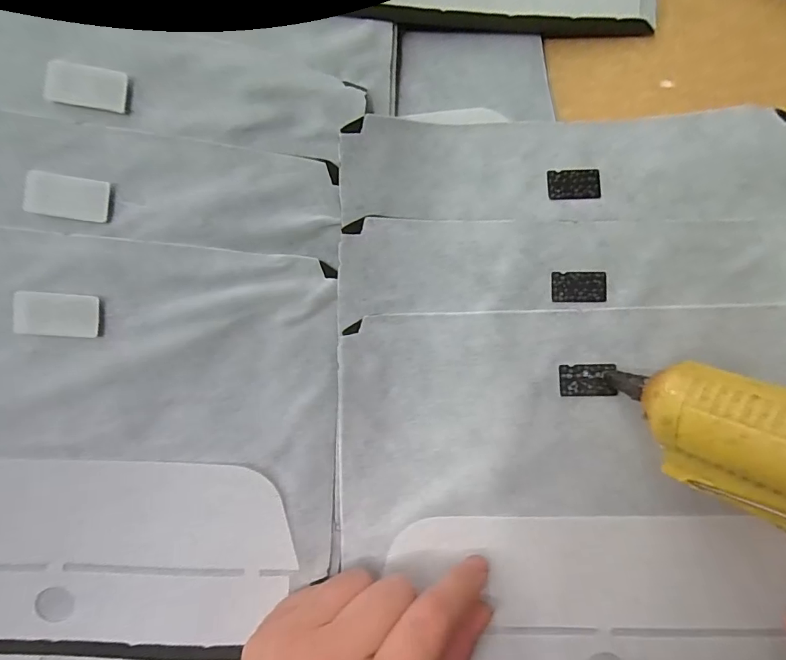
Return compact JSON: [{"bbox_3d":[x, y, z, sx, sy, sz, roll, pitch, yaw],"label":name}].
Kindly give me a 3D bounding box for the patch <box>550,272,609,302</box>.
[{"bbox_3d":[0.098,-0.023,0.235,0.028,0.004,0.016,0,84,4],"label":"patch"}]

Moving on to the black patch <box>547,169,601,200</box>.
[{"bbox_3d":[0.098,-0.078,0.241,0.028,0.004,0.016,-3,84,3],"label":"black patch"}]

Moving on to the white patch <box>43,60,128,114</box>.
[{"bbox_3d":[-0.140,-0.111,0.206,0.033,0.004,0.018,6,95,-11],"label":"white patch"}]

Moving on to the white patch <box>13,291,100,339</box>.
[{"bbox_3d":[-0.149,-0.007,0.200,0.032,0.004,0.019,5,92,-12],"label":"white patch"}]

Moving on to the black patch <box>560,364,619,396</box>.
[{"bbox_3d":[0.099,0.026,0.229,0.027,0.004,0.016,-2,84,3],"label":"black patch"}]

